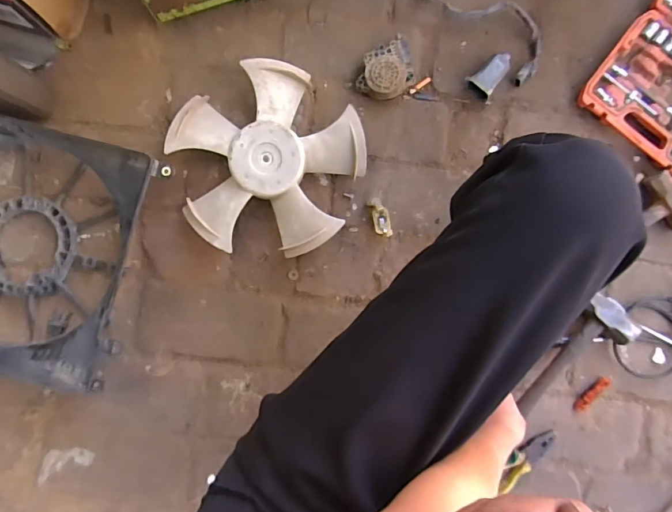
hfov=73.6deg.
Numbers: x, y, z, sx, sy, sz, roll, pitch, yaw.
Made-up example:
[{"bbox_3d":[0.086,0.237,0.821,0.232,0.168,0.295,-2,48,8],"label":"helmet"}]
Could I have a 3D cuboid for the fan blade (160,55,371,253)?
[{"bbox_3d":[-0.111,-0.145,0.720,0.287,0.061,0.286,0,88,-1],"label":"fan blade"}]

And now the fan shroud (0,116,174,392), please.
[{"bbox_3d":[-0.498,-0.017,0.700,0.389,0.077,0.369,14,88,0],"label":"fan shroud"}]

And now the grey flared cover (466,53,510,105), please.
[{"bbox_3d":[0.260,-0.299,0.748,0.054,0.034,0.073,40,88,1],"label":"grey flared cover"}]

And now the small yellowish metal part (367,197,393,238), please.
[{"bbox_3d":[0.074,-0.064,0.745,0.028,0.022,0.066,-18,88,-1],"label":"small yellowish metal part"}]

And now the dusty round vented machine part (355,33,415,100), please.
[{"bbox_3d":[0.089,-0.306,0.738,0.089,0.040,0.105,30,89,0],"label":"dusty round vented machine part"}]

